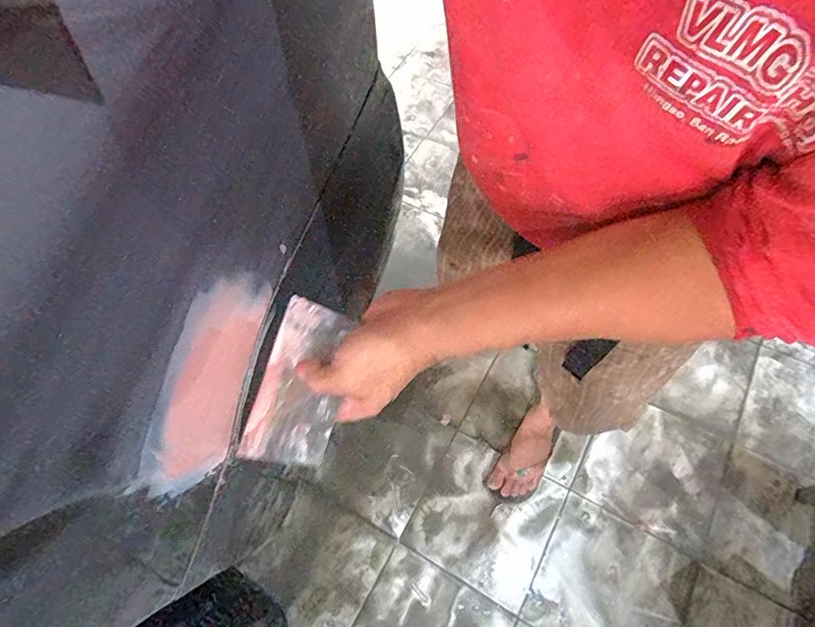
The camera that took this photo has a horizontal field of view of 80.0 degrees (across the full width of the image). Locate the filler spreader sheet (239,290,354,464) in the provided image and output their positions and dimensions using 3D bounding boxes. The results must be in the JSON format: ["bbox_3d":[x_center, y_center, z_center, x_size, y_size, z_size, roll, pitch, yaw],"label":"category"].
[{"bbox_3d":[-0.091,0.058,0.413,0.098,0.007,0.141,7,75,38],"label":"filler spreader sheet"}]

